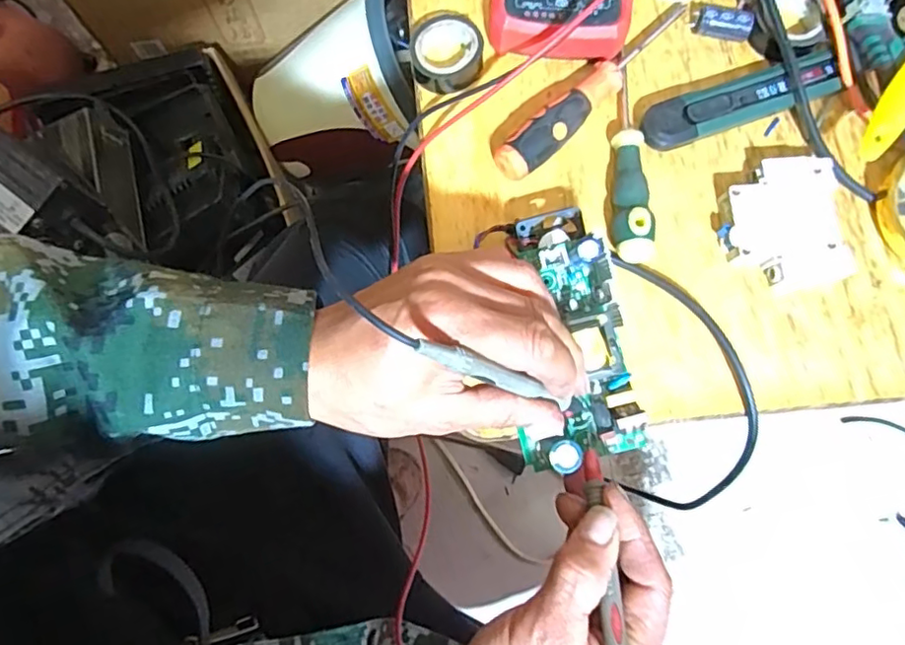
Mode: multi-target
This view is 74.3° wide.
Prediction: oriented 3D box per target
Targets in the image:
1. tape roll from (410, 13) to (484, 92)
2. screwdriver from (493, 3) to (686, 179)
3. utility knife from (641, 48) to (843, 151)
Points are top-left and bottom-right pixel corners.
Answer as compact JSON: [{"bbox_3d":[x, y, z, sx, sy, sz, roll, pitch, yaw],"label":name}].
[{"bbox_3d":[-0.004,-0.176,0.392,0.047,0.019,0.045,0,80,0],"label":"tape roll"},{"bbox_3d":[0.096,-0.151,0.381,0.173,0.026,0.024,-42,83,-7],"label":"screwdriver"},{"bbox_3d":[0.186,-0.142,0.382,0.134,0.013,0.028,-19,80,-3],"label":"utility knife"}]

